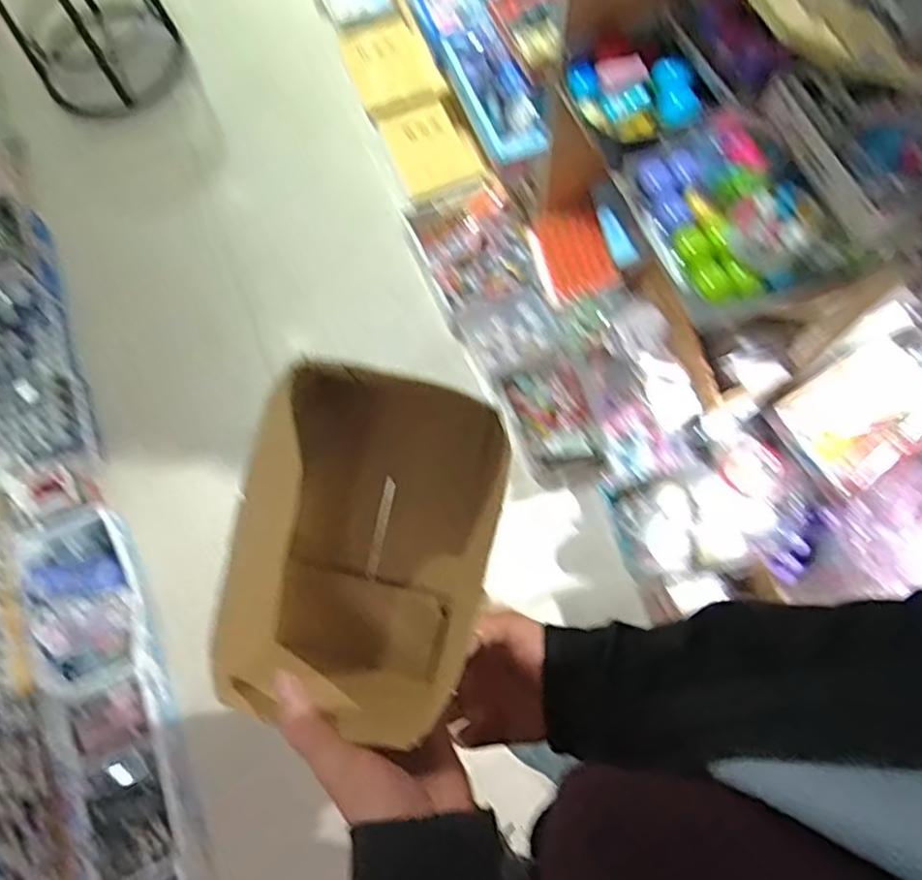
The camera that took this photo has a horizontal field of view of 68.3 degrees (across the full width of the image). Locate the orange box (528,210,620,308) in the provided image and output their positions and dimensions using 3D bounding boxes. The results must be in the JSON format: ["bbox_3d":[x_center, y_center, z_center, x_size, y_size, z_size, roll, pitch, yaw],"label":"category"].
[{"bbox_3d":[0.199,-0.336,1.227,0.130,0.048,0.162,-22,94,23],"label":"orange box"}]

